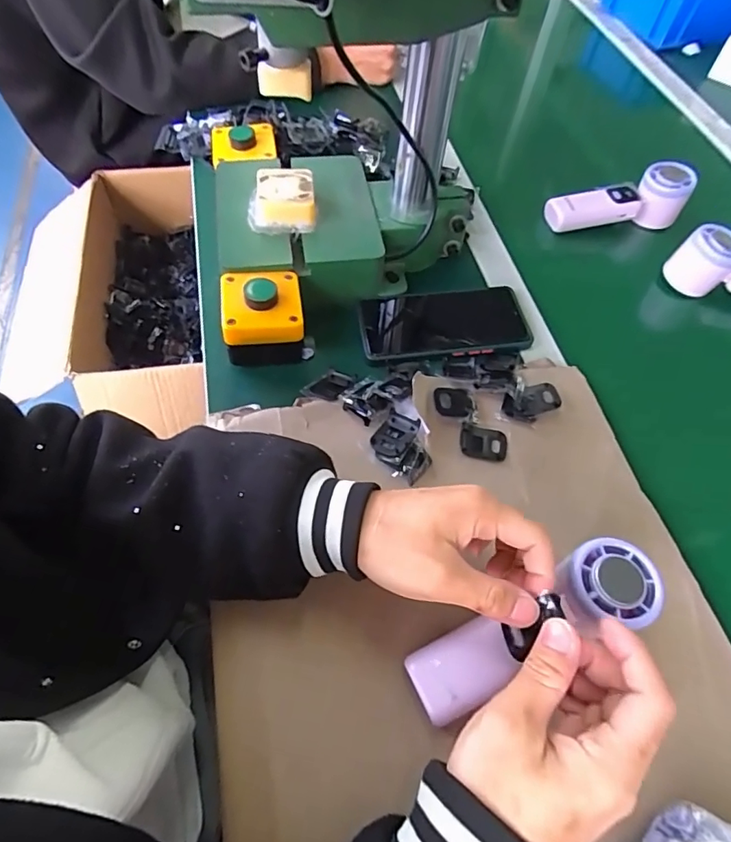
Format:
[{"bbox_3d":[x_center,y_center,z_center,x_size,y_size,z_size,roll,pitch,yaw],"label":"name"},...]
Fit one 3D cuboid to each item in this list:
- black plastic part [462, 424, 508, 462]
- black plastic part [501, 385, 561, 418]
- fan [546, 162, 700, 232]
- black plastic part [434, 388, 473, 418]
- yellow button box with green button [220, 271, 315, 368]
[{"bbox_3d":[0.100,0.019,0.413,0.041,0.007,0.030,8,59,1],"label":"black plastic part"},{"bbox_3d":[0.144,-0.017,0.428,0.050,0.012,0.028,-11,61,-11],"label":"black plastic part"},{"bbox_3d":[0.301,-0.264,0.581,0.157,0.060,0.043,-7,60,-8],"label":"fan"},{"bbox_3d":[0.076,-0.015,0.424,0.033,0.008,0.031,6,59,0],"label":"black plastic part"},{"bbox_3d":[-0.089,-0.095,0.443,0.079,0.059,0.071,-7,60,-8],"label":"yellow button box with green button"}]

